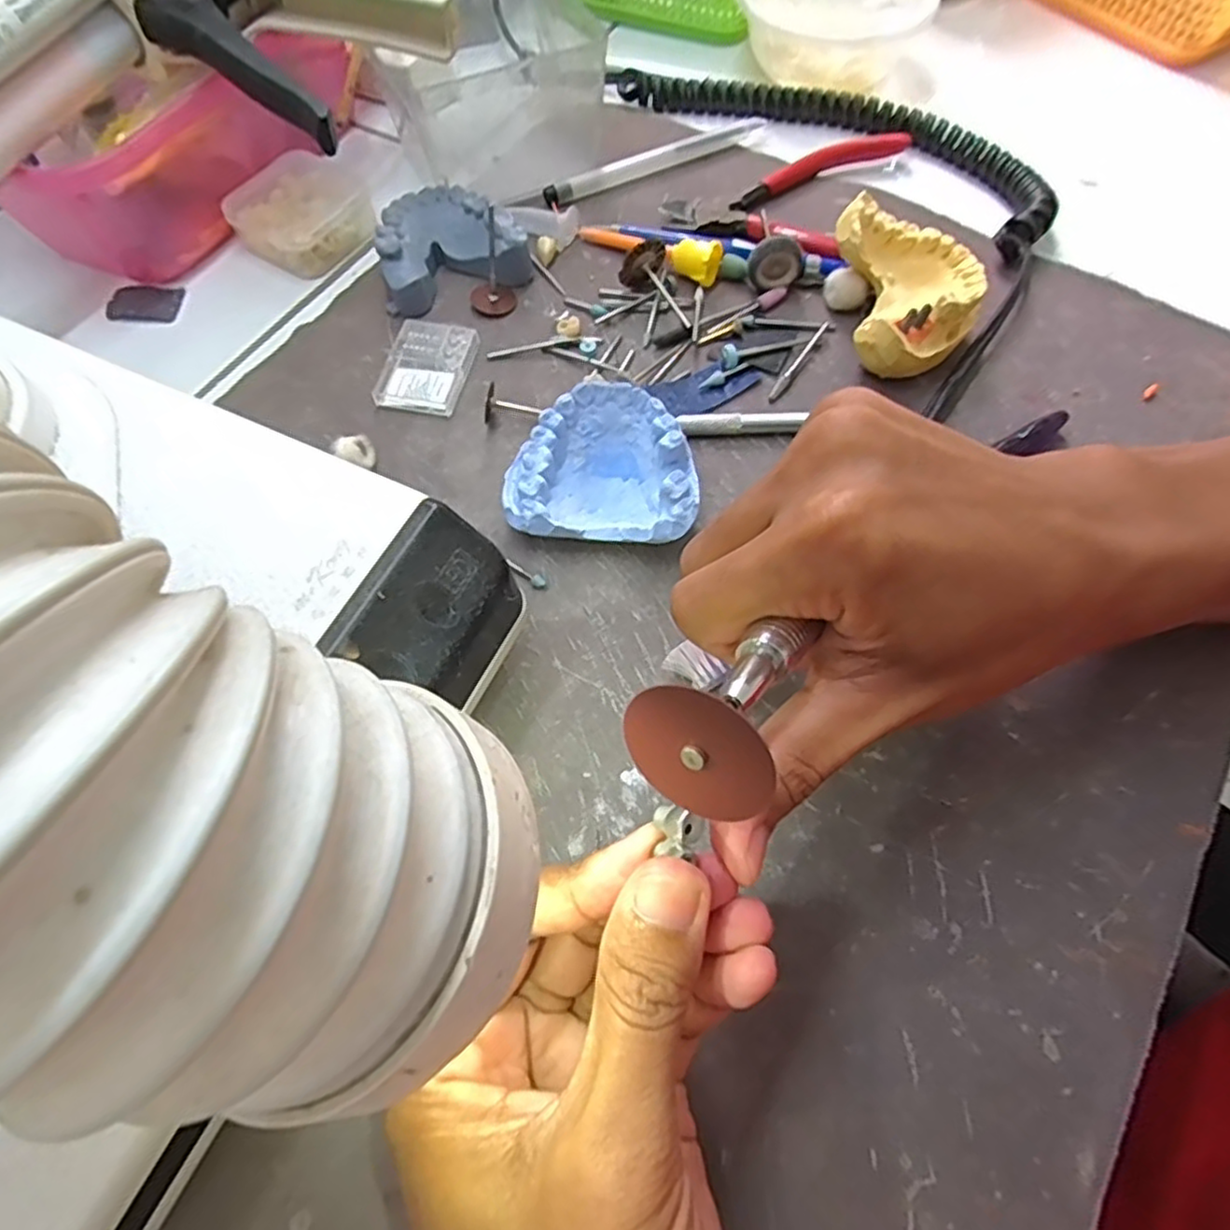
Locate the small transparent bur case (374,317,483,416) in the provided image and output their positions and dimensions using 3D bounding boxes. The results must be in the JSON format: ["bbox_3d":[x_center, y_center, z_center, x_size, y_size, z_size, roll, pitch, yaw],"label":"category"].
[{"bbox_3d":[-0.081,-0.107,0.301,0.036,0.006,0.047,11,65,7],"label":"small transparent bur case"}]

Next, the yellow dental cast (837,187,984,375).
[{"bbox_3d":[0.123,-0.134,0.292,0.052,0.039,0.067,-5,64,-1],"label":"yellow dental cast"}]

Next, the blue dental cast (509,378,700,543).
[{"bbox_3d":[-0.003,-0.054,0.259,0.067,0.032,0.055,6,64,4],"label":"blue dental cast"}]

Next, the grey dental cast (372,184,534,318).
[{"bbox_3d":[-0.076,-0.172,0.322,0.066,0.023,0.056,-17,65,-7],"label":"grey dental cast"}]

